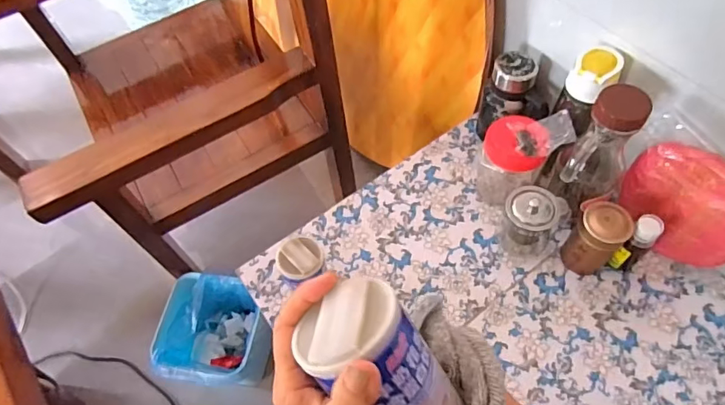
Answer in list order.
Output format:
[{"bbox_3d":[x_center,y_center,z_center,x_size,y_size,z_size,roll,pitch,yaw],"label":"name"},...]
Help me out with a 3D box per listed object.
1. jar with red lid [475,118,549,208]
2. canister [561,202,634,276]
[{"bbox_3d":[0.232,-0.059,0.777,0.091,0.150,0.077,14,61,11],"label":"jar with red lid"},{"bbox_3d":[0.340,0.057,0.713,0.062,0.119,0.062,-1,59,2],"label":"canister"}]

